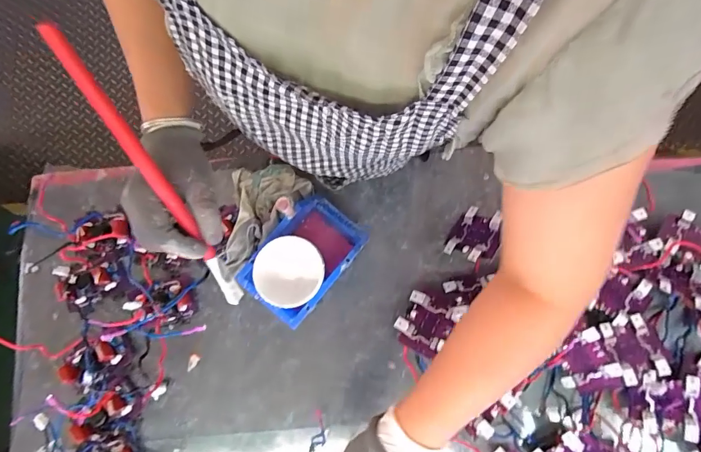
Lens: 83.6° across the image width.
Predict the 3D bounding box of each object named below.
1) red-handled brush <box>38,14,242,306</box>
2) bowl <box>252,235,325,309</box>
[{"bbox_3d":[-0.161,-0.028,0.340,0.014,0.278,0.011,-24,35,-5],"label":"red-handled brush"},{"bbox_3d":[-0.085,0.064,0.542,0.092,0.029,0.093,0,80,0],"label":"bowl"}]

